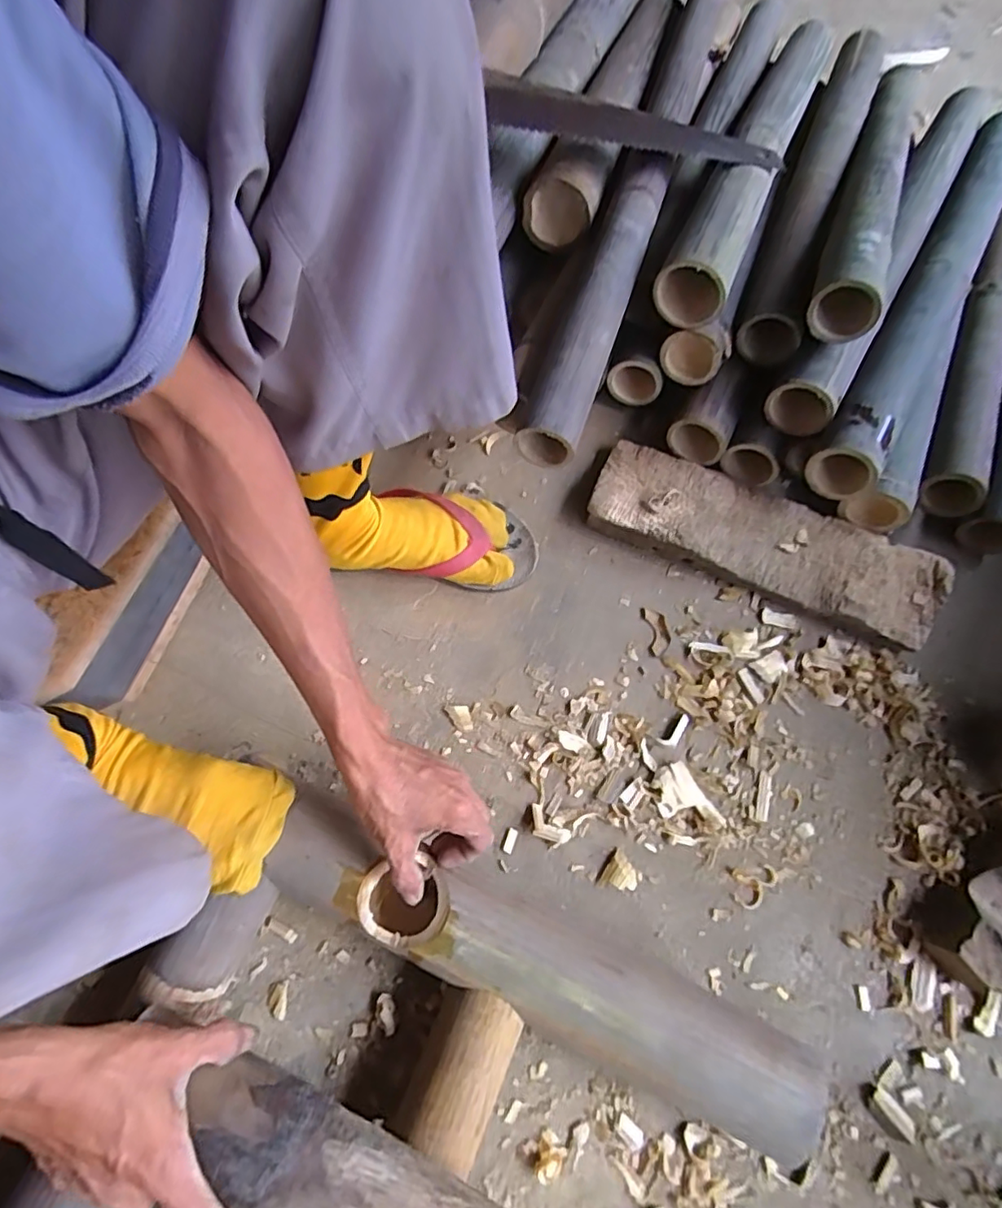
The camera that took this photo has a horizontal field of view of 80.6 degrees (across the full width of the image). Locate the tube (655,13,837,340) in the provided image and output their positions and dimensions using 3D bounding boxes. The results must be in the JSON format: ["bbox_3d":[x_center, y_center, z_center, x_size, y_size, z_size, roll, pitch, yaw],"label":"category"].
[{"bbox_3d":[0.279,-0.502,0.630,0.061,0.060,0.528,24,71,6],"label":"tube"}]

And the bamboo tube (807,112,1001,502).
[{"bbox_3d":[0.456,-0.344,0.620,0.062,0.057,0.575,30,72,8],"label":"bamboo tube"}]

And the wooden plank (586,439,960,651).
[{"bbox_3d":[0.259,-0.063,0.592,0.340,0.046,0.099,24,71,7],"label":"wooden plank"}]

